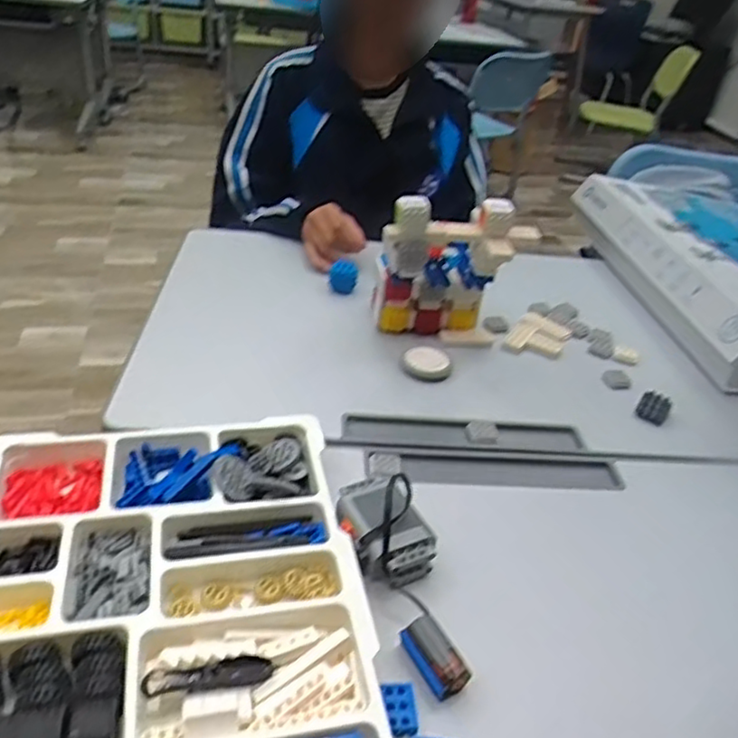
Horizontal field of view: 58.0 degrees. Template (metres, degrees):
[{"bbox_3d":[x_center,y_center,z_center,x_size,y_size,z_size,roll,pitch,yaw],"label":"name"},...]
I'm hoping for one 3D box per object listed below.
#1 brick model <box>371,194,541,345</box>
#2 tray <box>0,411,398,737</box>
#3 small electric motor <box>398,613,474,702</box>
[{"bbox_3d":[0.093,-0.114,0.767,0.159,0.171,0.106,9,34,3],"label":"brick model"},{"bbox_3d":[-0.137,0.168,0.438,0.270,0.039,0.377,-3,35,-15],"label":"tray"},{"bbox_3d":[0.043,0.193,0.444,0.023,0.024,0.052,-14,39,-28],"label":"small electric motor"}]

